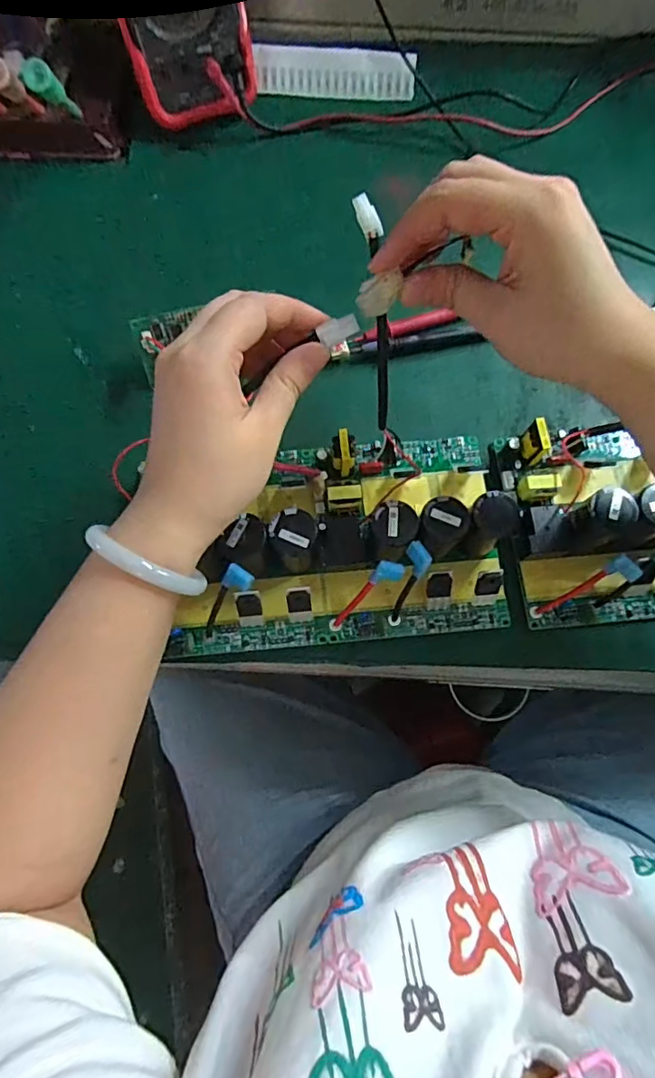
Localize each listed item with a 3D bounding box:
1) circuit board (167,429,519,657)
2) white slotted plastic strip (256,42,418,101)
[{"bbox_3d":[0.002,-0.006,0.345,0.234,0.052,0.138,-5,74,-2],"label":"circuit board"},{"bbox_3d":[0.007,-0.414,0.472,0.139,0.012,0.035,1,114,-3],"label":"white slotted plastic strip"}]

